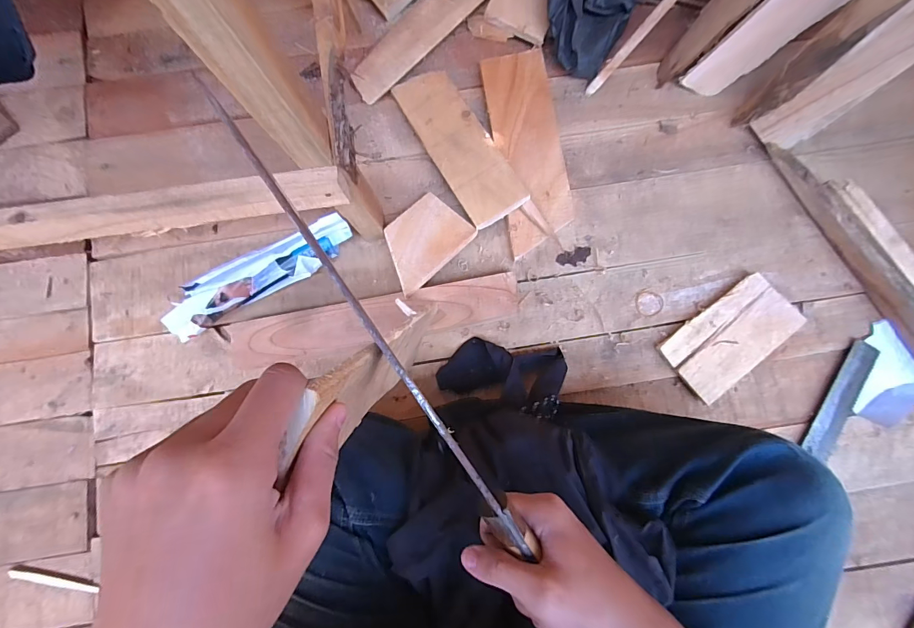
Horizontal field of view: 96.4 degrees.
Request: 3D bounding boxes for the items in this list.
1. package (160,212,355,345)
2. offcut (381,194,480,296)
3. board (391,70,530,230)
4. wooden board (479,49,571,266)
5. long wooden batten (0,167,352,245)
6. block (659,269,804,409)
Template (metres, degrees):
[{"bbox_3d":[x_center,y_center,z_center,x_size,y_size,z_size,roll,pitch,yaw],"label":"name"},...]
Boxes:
[{"bbox_3d":[-0.267,-0.053,0.555,0.263,0.057,0.066,-31,83,-4],"label":"package"},{"bbox_3d":[-0.051,-0.102,0.568,0.095,0.010,0.132,42,72,11],"label":"offcut"},{"bbox_3d":[0.000,-0.247,0.583,0.083,0.017,0.253,-30,83,-4],"label":"board"},{"bbox_3d":[0.105,-0.240,0.598,0.094,0.022,0.298,-8,82,-1],"label":"wooden board"},{"bbox_3d":[-0.451,-0.083,0.396,0.680,0.052,0.027,-8,82,-1],"label":"long wooden batten"},{"bbox_3d":[0.375,0.029,0.559,0.180,0.019,0.094,-38,84,-5],"label":"block"}]

